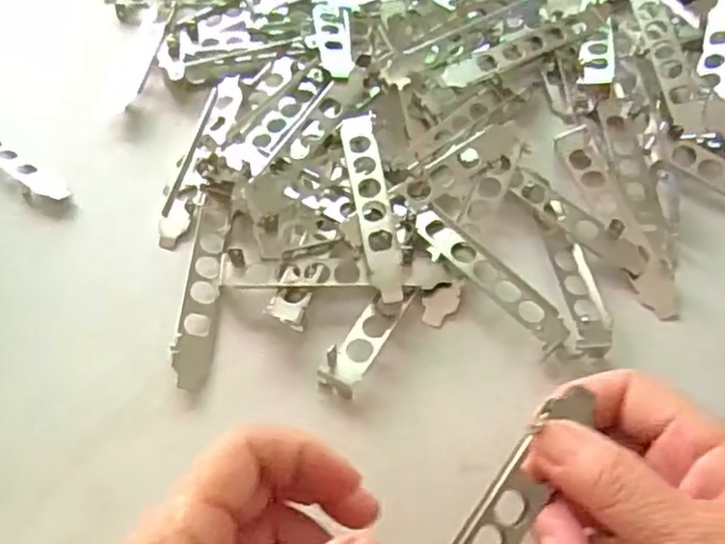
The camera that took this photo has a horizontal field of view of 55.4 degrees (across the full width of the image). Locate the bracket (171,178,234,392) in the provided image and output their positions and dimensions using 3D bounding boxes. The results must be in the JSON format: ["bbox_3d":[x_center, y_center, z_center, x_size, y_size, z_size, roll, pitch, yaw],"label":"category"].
[{"bbox_3d":[-0.084,0.002,0.365,0.020,0.010,0.123,0,59,3],"label":"bracket"}]

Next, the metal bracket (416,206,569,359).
[{"bbox_3d":[0.064,0.002,0.354,0.021,0.005,0.099,-36,64,-17],"label":"metal bracket"}]

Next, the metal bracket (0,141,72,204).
[{"bbox_3d":[-0.225,-0.075,0.419,0.121,0.015,0.022,33,66,20],"label":"metal bracket"}]

